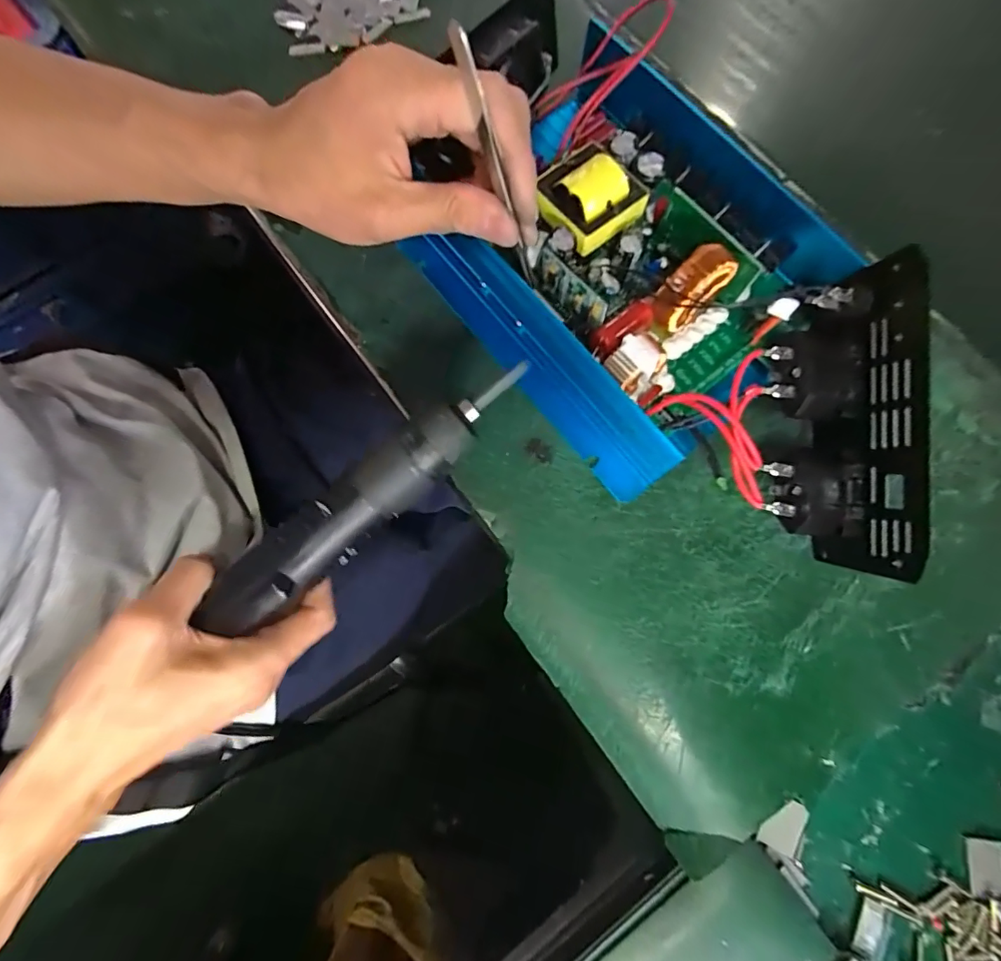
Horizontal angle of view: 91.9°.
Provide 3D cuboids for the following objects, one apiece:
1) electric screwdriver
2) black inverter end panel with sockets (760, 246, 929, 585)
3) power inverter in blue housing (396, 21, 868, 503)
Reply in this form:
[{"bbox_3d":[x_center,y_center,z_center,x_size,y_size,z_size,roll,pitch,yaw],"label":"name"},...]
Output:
[{"bbox_3d":[-0.070,0.011,0.247,0.202,0.032,0.033,-39,80,3],"label":"electric screwdriver"},{"bbox_3d":[0.155,-0.030,0.227,0.054,0.050,0.141,2,90,0],"label":"black inverter end panel with sockets"},{"bbox_3d":[0.069,-0.115,0.258,0.169,0.056,0.214,-40,80,-10],"label":"power inverter in blue housing"}]

